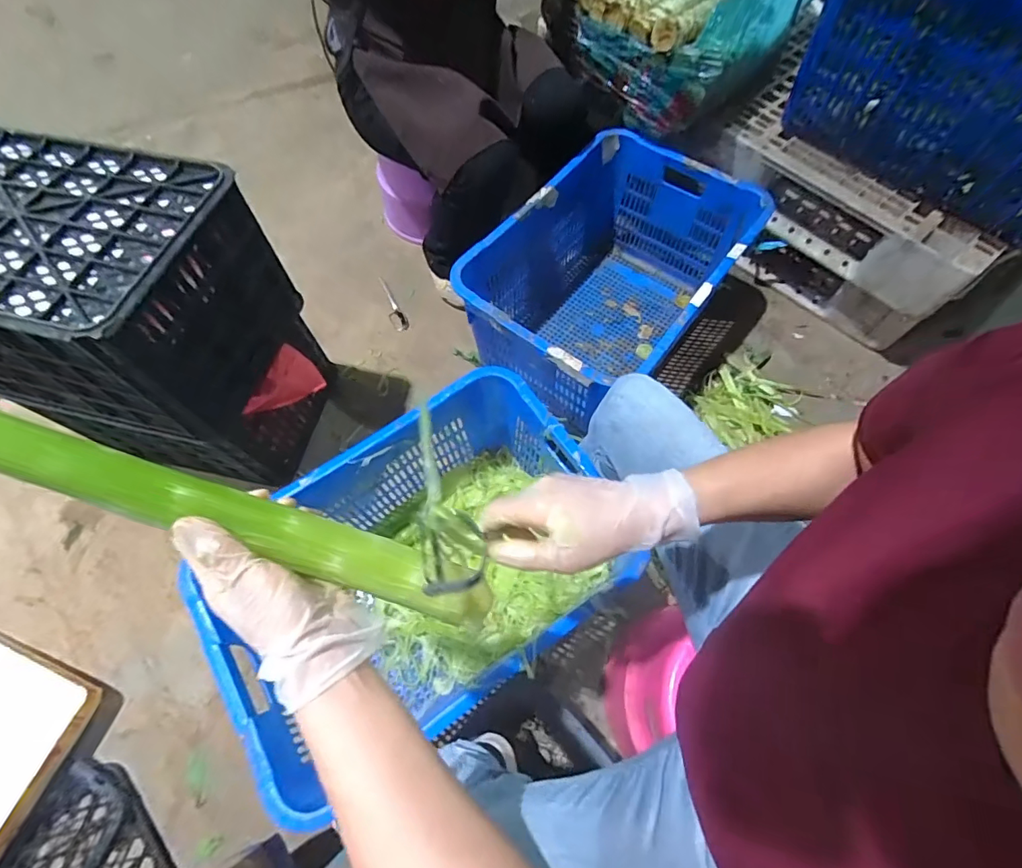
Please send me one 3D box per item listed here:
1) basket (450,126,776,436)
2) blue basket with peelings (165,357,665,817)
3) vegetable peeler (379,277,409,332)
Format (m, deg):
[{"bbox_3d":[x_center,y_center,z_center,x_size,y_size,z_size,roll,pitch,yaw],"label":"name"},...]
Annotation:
[{"bbox_3d":[0.207,-0.328,1.066,0.415,0.290,0.601,33,70,15],"label":"basket"},{"bbox_3d":[-0.134,0.211,0.833,0.556,0.283,0.386,-31,68,-13],"label":"blue basket with peelings"},{"bbox_3d":[-0.307,-0.333,1.235,0.039,0.010,0.180,-23,67,-10],"label":"vegetable peeler"}]

